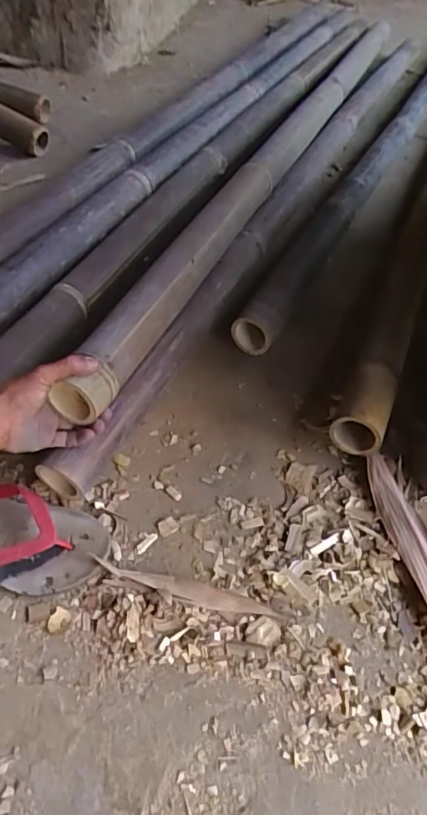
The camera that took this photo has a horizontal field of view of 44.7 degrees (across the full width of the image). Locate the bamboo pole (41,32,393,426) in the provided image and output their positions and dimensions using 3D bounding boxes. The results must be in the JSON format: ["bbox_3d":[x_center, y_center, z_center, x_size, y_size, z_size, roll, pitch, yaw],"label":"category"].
[{"bbox_3d":[0.092,-0.402,0.843,0.071,0.058,1.116,22,56,15],"label":"bamboo pole"}]

